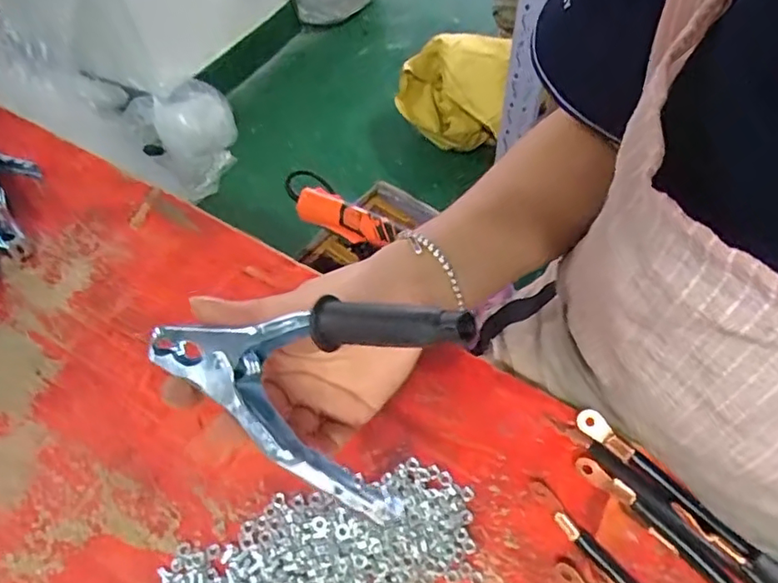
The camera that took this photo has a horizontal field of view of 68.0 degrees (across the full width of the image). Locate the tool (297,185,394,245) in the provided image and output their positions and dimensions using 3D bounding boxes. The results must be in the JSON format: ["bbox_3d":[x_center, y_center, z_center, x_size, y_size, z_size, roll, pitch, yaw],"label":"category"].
[{"bbox_3d":[-0.061,-0.104,0.790,0.142,0.044,0.043,23,60,17],"label":"tool"}]

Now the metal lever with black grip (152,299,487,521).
[{"bbox_3d":[-0.041,0.029,0.240,0.140,0.023,0.072,15,88,29],"label":"metal lever with black grip"}]

